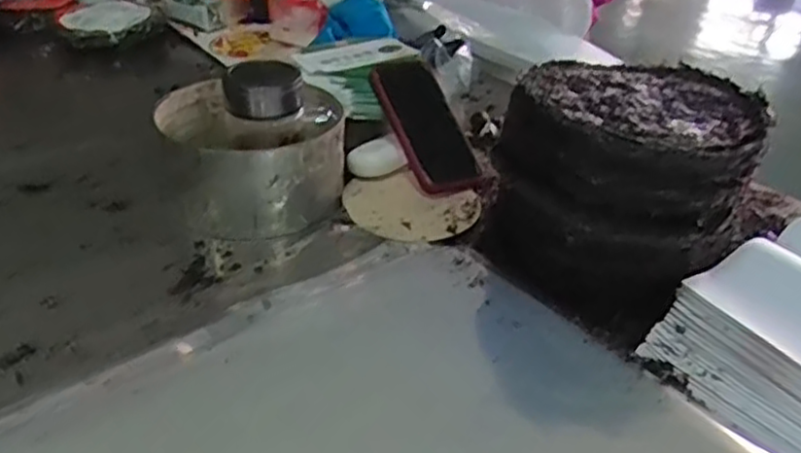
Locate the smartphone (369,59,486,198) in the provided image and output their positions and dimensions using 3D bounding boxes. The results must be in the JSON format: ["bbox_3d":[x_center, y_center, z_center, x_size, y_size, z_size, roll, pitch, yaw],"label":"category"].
[{"bbox_3d":[0.028,-0.110,0.805,0.077,0.016,0.162,-16,78,-33],"label":"smartphone"}]

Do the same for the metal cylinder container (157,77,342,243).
[{"bbox_3d":[-0.151,-0.085,0.759,0.179,0.108,0.186,-10,35,-17],"label":"metal cylinder container"}]

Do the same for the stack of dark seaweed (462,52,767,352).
[{"bbox_3d":[0.193,-0.042,0.650,0.224,0.152,0.209,-25,42,-35],"label":"stack of dark seaweed"}]

